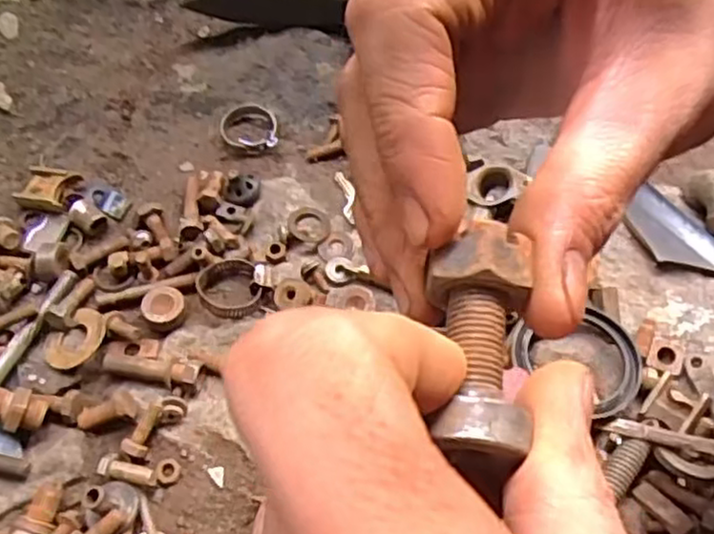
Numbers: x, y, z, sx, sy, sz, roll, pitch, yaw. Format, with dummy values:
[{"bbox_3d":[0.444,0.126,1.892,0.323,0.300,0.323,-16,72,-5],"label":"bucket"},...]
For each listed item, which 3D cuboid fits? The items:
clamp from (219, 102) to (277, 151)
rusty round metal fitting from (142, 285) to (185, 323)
[{"bbox_3d":[-0.076,-0.100,0.520,0.039,0.008,0.040,1,60,-2],"label":"clamp"},{"bbox_3d":[-0.117,0.023,0.443,0.024,0.007,0.024,1,60,-2],"label":"rusty round metal fitting"}]

